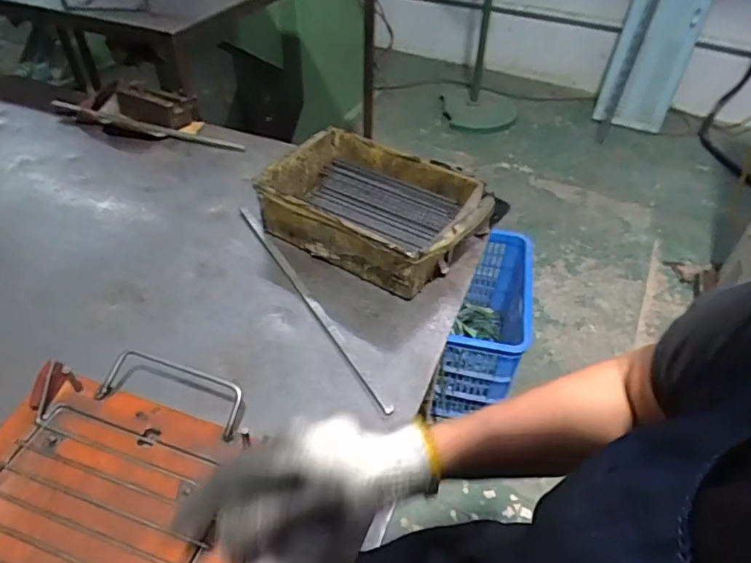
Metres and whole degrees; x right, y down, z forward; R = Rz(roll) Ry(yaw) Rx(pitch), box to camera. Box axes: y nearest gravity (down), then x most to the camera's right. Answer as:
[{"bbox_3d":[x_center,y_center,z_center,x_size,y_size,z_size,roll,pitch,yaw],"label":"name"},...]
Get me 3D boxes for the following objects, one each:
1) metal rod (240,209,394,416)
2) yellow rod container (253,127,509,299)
[{"bbox_3d":[-0.085,0.014,0.605,0.012,0.012,0.356,-23,48,-25],"label":"metal rod"},{"bbox_3d":[0.002,-0.093,0.674,0.261,0.079,0.191,25,47,23],"label":"yellow rod container"}]

